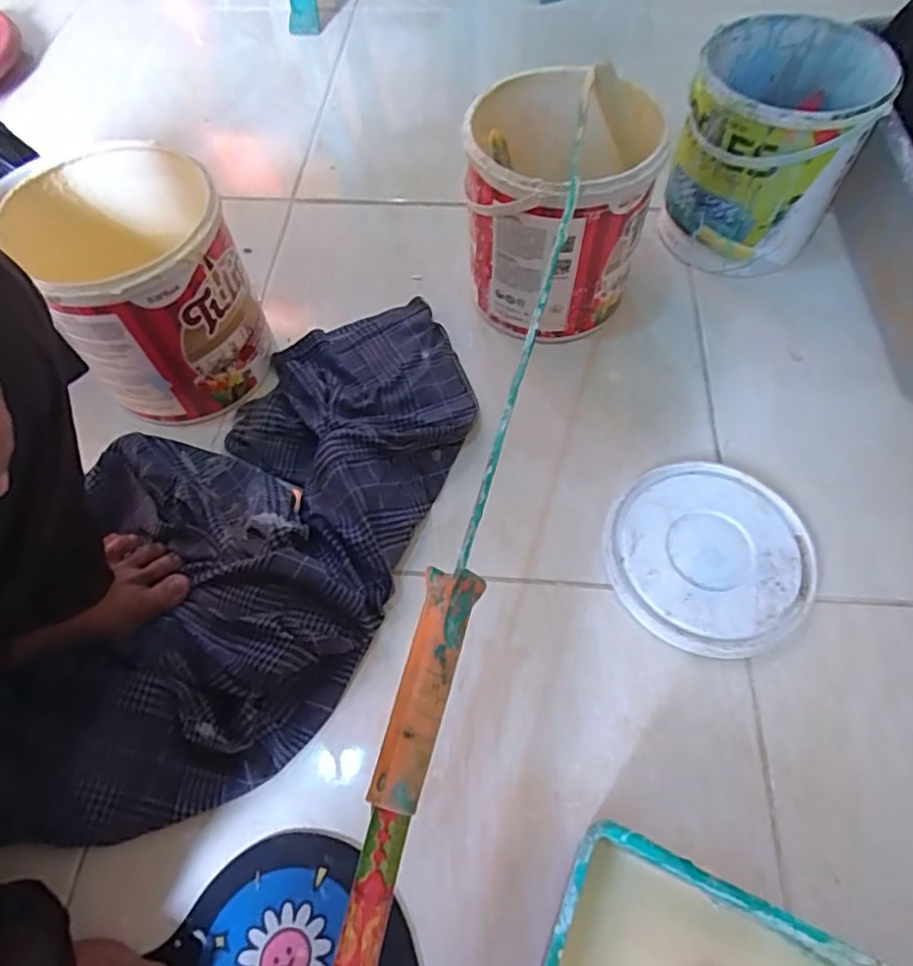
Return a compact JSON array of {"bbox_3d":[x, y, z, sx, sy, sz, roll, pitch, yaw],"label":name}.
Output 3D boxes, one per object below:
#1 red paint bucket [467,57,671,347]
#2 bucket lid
[{"bbox_3d":[0.095,-0.277,0.610,0.180,0.199,0.182,0,62,1],"label":"red paint bucket"},{"bbox_3d":[0.223,0.061,0.527,0.170,0.011,0.178,0,62,1],"label":"bucket lid"}]

